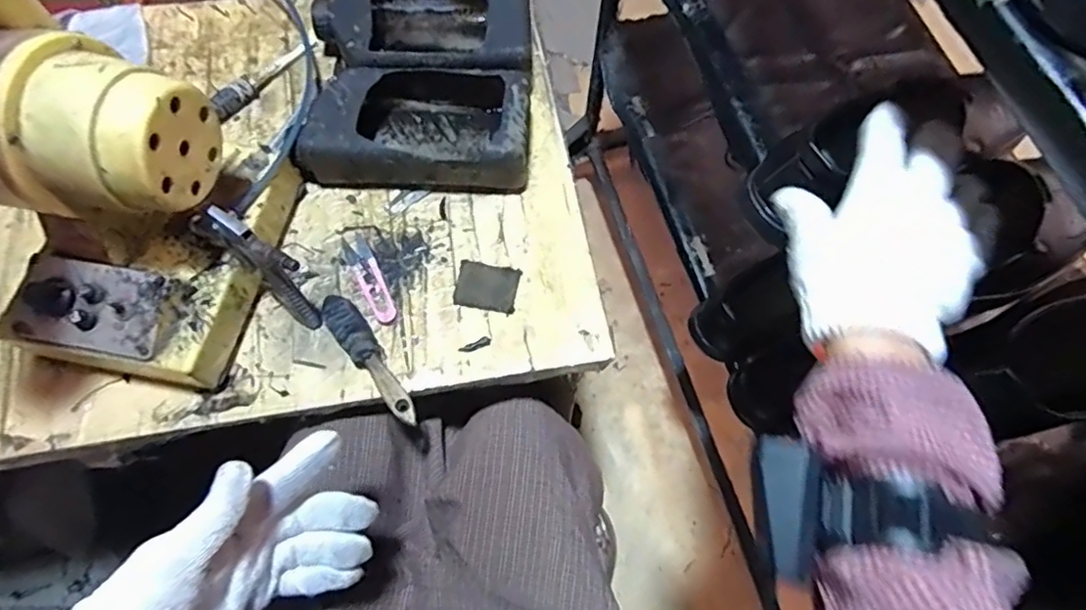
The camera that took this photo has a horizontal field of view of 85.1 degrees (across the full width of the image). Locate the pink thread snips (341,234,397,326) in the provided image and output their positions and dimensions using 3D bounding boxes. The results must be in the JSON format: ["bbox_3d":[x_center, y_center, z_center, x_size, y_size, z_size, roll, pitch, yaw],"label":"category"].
[{"bbox_3d":[-0.161,-0.023,0.548,0.025,0.006,0.099,-26,71,-11],"label":"pink thread snips"}]

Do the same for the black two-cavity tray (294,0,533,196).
[{"bbox_3d":[-0.124,-0.233,0.599,0.215,0.062,0.235,1,69,-1],"label":"black two-cavity tray"}]

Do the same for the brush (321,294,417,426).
[{"bbox_3d":[-0.147,0.045,0.508,0.029,0.024,0.139,-38,74,-14],"label":"brush"}]

